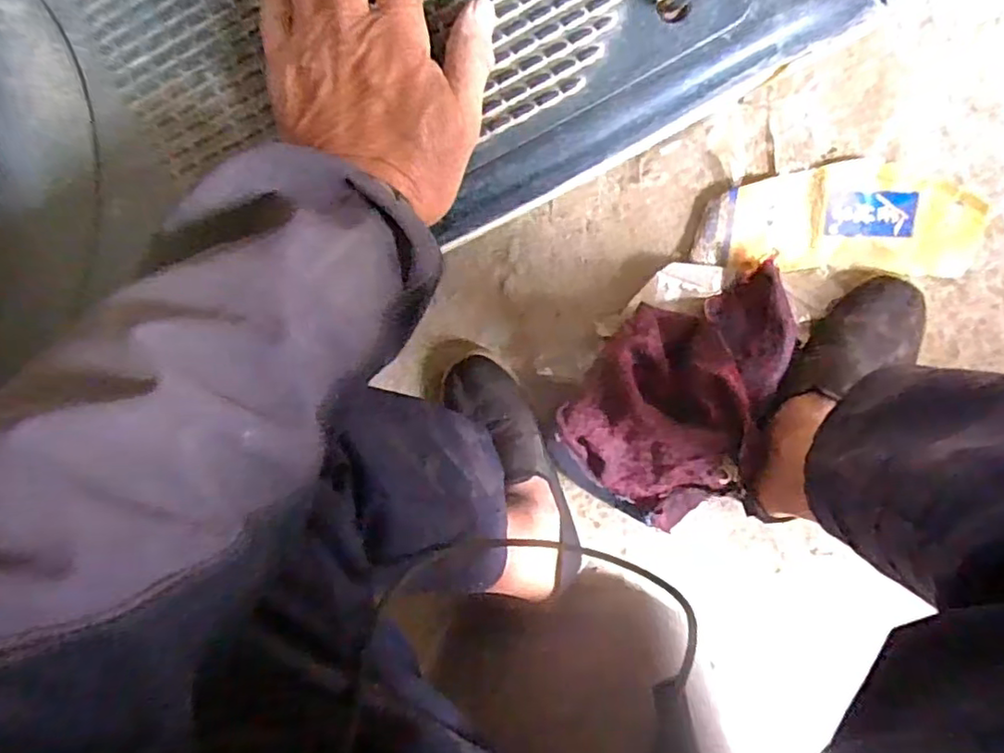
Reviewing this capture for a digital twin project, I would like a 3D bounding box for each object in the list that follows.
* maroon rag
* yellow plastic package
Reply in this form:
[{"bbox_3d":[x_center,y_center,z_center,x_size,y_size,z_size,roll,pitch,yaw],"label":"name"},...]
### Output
[{"bbox_3d":[0.175,0.017,0.592,0.179,0.078,0.258,34,98,-1],"label":"maroon rag"},{"bbox_3d":[0.309,-0.143,0.579,0.238,0.024,0.098,-1,97,4],"label":"yellow plastic package"}]

